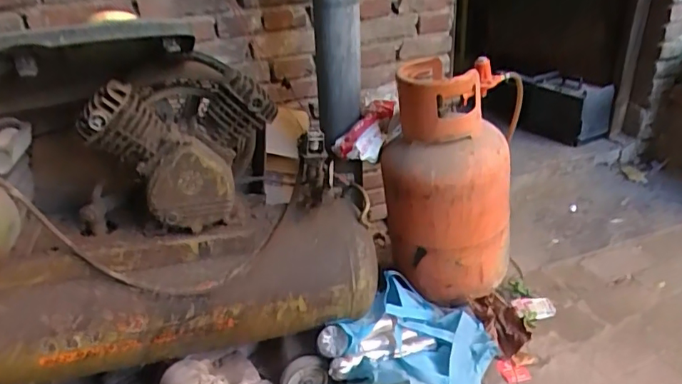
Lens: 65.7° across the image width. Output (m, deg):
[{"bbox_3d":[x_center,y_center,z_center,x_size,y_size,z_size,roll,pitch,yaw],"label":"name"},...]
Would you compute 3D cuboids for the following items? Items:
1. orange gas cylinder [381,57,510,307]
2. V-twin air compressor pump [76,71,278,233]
[{"bbox_3d":[0.273,-0.025,1.353,0.310,0.561,0.309,3,28,13],"label":"orange gas cylinder"},{"bbox_3d":[-0.294,-0.088,0.998,0.291,0.264,0.231,-14,29,-19],"label":"V-twin air compressor pump"}]

